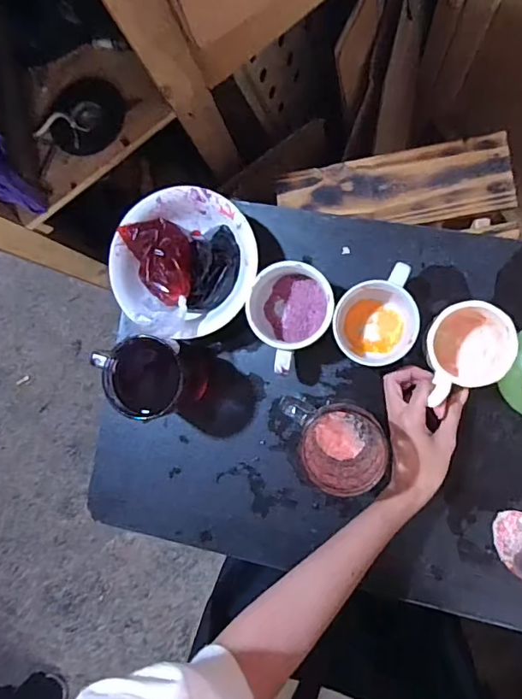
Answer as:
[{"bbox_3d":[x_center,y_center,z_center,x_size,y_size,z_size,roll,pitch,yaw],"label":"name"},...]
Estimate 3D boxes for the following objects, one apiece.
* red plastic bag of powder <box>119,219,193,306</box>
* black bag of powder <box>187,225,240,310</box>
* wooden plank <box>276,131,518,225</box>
[{"bbox_3d":[-0.102,-0.094,0.523,0.061,0.024,0.092,-23,86,9],"label":"red plastic bag of powder"},{"bbox_3d":[-0.050,-0.085,0.524,0.042,0.043,0.088,11,91,10],"label":"black bag of powder"},{"bbox_3d":[0.171,-0.206,0.653,0.285,0.013,0.099,-9,88,10],"label":"wooden plank"}]

